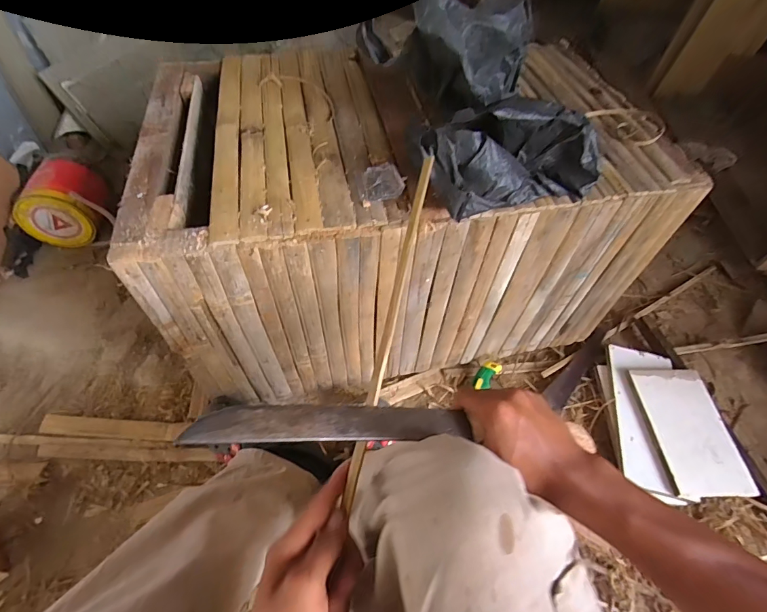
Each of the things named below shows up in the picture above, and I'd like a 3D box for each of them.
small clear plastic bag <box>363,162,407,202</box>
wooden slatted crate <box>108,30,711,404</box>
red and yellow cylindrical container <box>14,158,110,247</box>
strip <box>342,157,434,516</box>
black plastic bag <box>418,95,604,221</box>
[{"bbox_3d":[0.002,-0.156,0.521,0.050,0.018,0.050,-4,53,-9],"label":"small clear plastic bag"},{"bbox_3d":[0.012,-0.170,0.768,0.760,0.404,0.456,-8,54,-12],"label":"wooden slatted crate"},{"bbox_3d":[-0.742,-0.238,0.963,0.166,0.155,0.130,-2,53,-7],"label":"red and yellow cylindrical container"},{"bbox_3d":[0.009,0.005,0.370,0.010,0.011,0.325,12,75,5],"label":"strip"},{"bbox_3d":[0.146,-0.167,0.475,0.207,0.114,0.074,-13,55,-13],"label":"black plastic bag"}]

